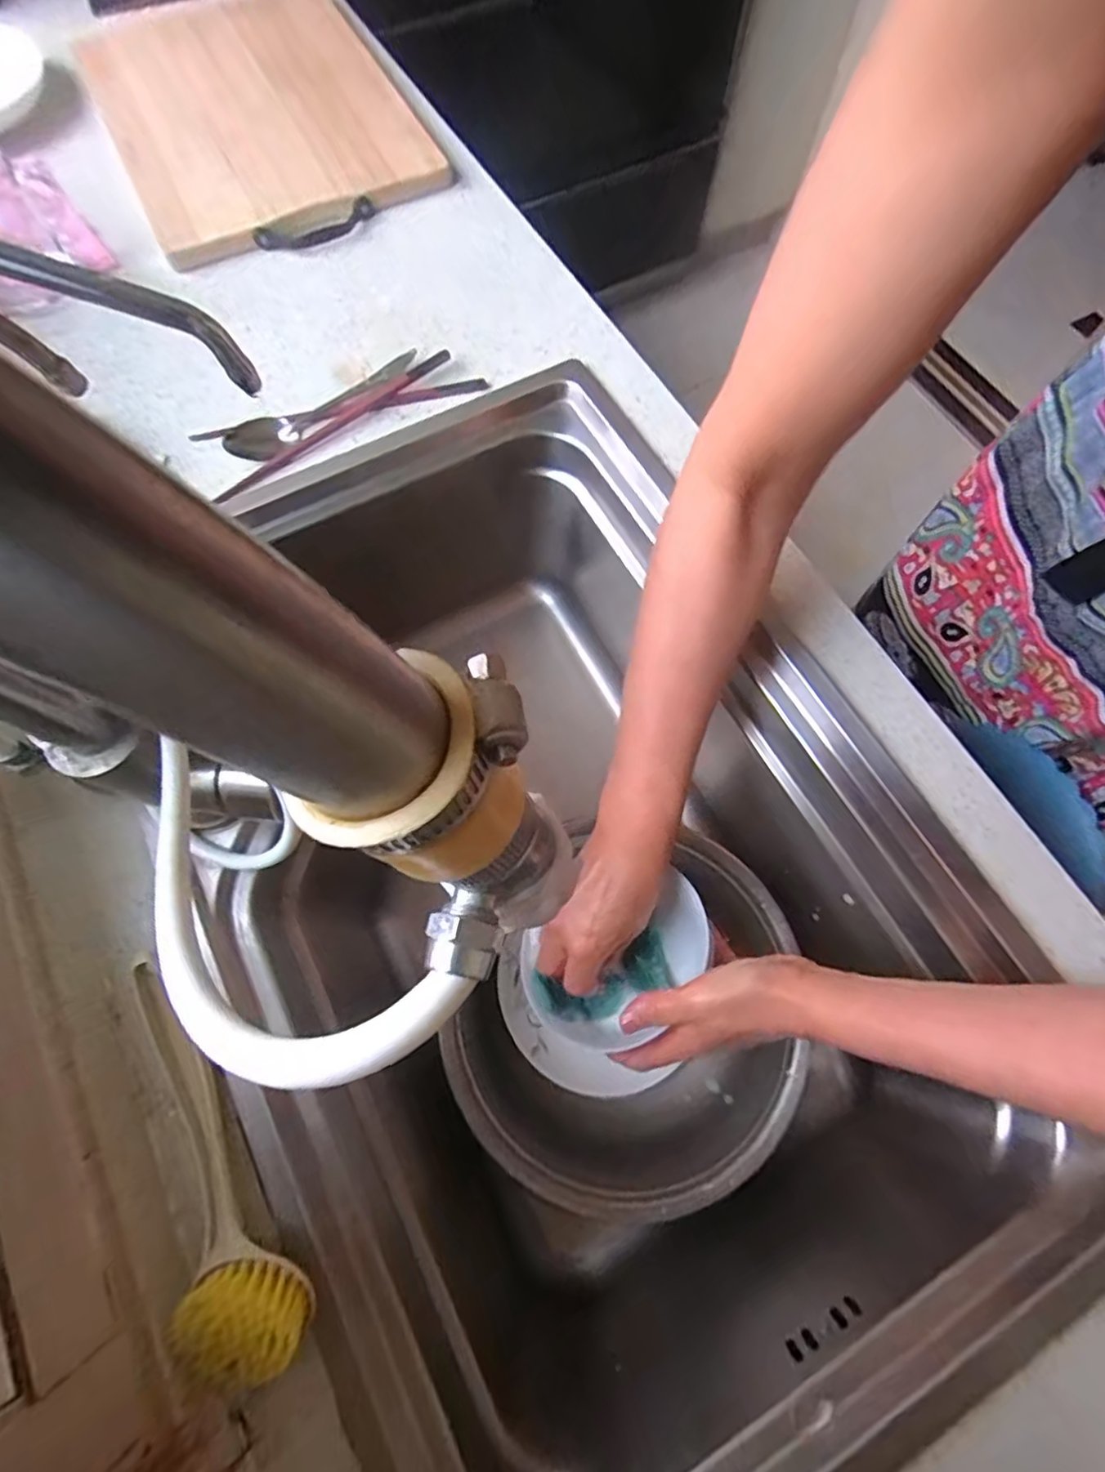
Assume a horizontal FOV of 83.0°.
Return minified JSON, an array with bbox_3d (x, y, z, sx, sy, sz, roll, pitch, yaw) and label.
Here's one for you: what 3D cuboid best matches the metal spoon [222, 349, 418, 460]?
[{"bbox_3d":[-0.181,-0.268,0.500,0.171,0.019,0.032,-37,75,-13],"label":"metal spoon"}]

